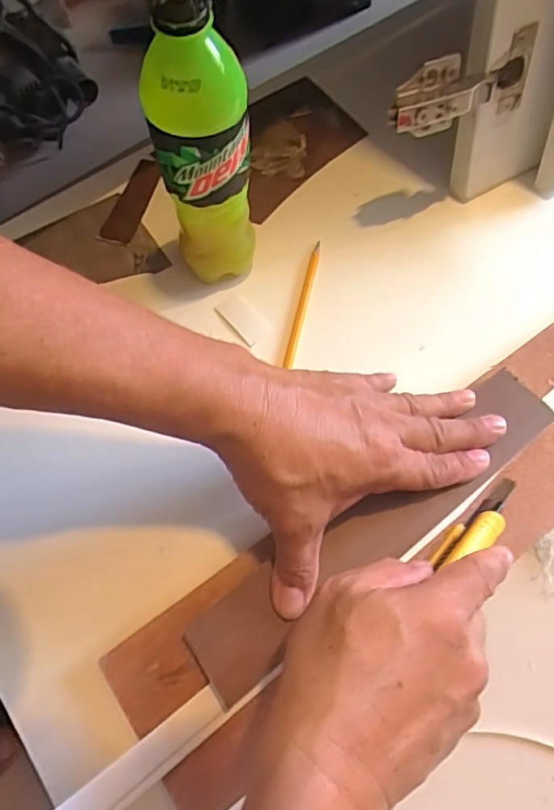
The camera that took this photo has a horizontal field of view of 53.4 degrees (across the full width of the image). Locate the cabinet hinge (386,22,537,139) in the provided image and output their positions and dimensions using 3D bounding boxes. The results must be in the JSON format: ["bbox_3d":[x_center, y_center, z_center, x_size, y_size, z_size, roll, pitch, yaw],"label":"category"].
[{"bbox_3d":[0.139,-0.231,0.408,0.122,0.049,0.031,-28,69,-11],"label":"cabinet hinge"}]

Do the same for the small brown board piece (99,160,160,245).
[{"bbox_3d":[-0.129,-0.187,0.503,0.030,0.007,0.095,14,71,10],"label":"small brown board piece"}]

